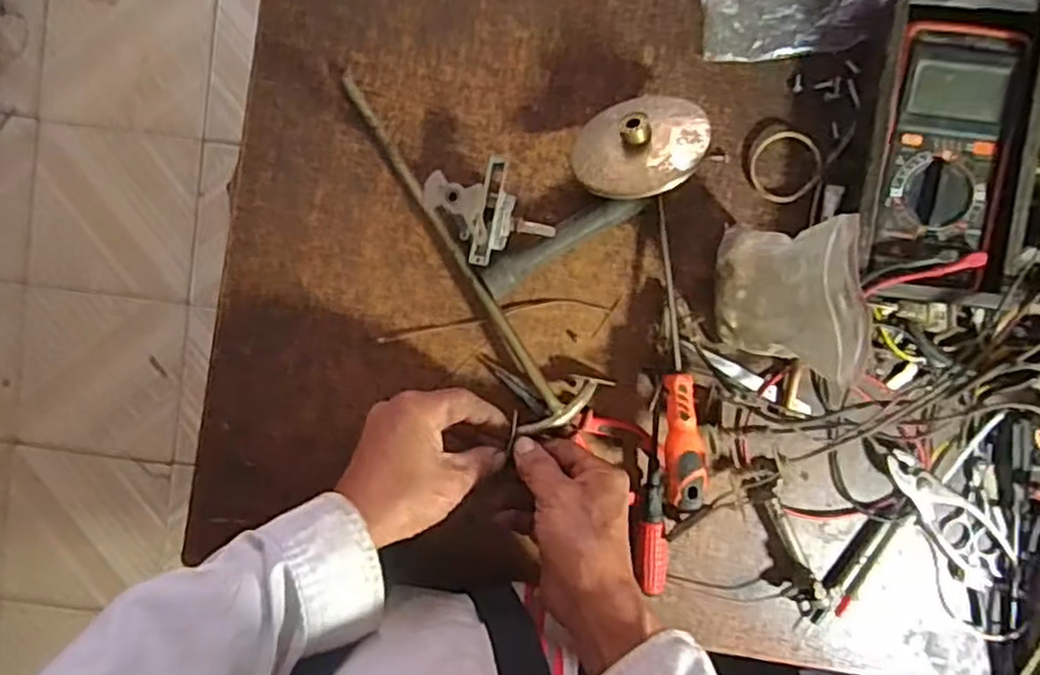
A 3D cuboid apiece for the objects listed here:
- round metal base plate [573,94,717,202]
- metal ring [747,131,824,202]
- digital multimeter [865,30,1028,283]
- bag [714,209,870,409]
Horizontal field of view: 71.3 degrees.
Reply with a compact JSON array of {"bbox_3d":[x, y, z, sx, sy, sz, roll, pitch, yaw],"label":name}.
[{"bbox_3d":[0.079,-0.135,0.487,0.090,0.020,0.094,-12,52,15],"label":"round metal base plate"},{"bbox_3d":[0.192,-0.123,0.525,0.048,0.009,0.051,0,94,0],"label":"metal ring"},{"bbox_3d":[0.287,-0.123,0.498,0.074,0.036,0.172,8,94,-1],"label":"digital multimeter"},{"bbox_3d":[0.169,-0.021,0.469,0.056,0.132,0.100,-1,94,0],"label":"bag"}]

